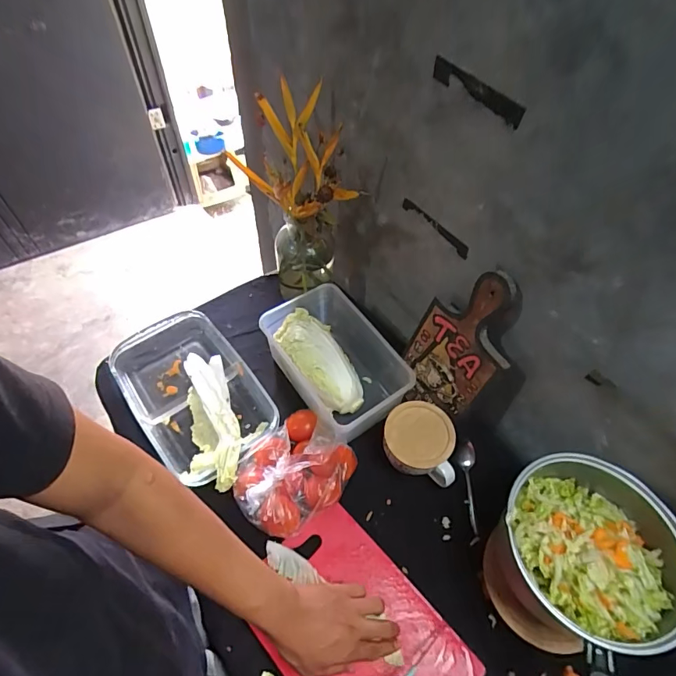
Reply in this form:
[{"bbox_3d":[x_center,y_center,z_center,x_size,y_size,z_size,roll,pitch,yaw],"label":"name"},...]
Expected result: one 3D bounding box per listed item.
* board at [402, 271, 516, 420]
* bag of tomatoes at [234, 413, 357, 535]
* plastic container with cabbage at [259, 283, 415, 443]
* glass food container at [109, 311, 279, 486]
[{"bbox_3d":[0.166,0.013,0.613,0.012,0.257,0.132,-18,59,-32],"label":"board"},{"bbox_3d":[-0.063,0.186,0.615,0.131,0.057,0.166,36,62,20],"label":"bag of tomatoes"},{"bbox_3d":[-0.005,0.041,0.721,0.157,0.118,0.247,-28,61,-20],"label":"plastic container with cabbage"},{"bbox_3d":[-0.232,0.093,0.705,0.183,0.065,0.281,-32,62,-21],"label":"glass food container"}]

